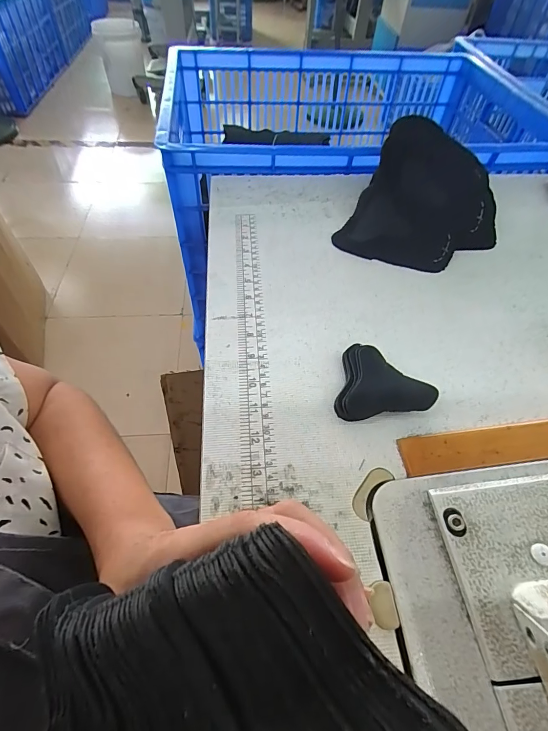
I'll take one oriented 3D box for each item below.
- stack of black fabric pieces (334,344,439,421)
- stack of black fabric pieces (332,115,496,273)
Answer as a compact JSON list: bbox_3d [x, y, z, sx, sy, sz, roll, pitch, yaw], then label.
[{"bbox_3d":[0.085,0.013,0.305,0.073,0.026,0.064,-2,53,-5],"label":"stack of black fabric pieces"},{"bbox_3d":[0.192,-0.209,0.439,0.167,0.080,0.224,24,55,14],"label":"stack of black fabric pieces"}]

